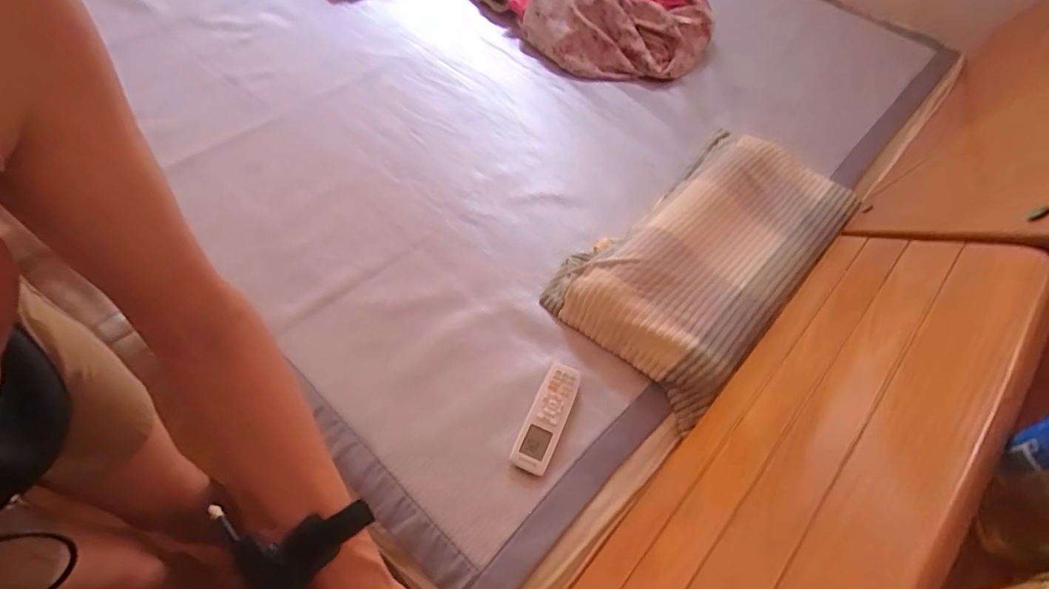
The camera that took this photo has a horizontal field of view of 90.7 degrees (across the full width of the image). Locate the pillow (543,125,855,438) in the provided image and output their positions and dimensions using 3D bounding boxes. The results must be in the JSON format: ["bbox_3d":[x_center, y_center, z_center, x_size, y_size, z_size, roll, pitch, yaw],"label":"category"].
[{"bbox_3d":[0.331,-0.094,0.904,0.597,0.069,0.335,-37,65,-26],"label":"pillow"}]

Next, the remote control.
[{"bbox_3d":[0.033,0.171,0.736,0.052,0.019,0.162,22,56,11],"label":"remote control"}]

